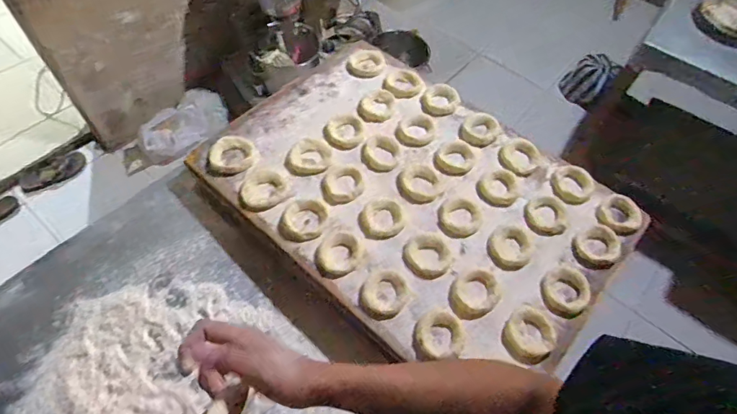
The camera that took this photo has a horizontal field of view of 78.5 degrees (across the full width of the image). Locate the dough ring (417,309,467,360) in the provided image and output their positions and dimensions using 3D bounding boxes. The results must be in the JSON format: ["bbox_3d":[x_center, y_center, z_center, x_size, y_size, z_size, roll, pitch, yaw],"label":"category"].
[{"bbox_3d":[0.091,0.158,0.561,0.060,0.010,0.062,2,57,-3],"label":"dough ring"}]

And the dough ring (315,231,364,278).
[{"bbox_3d":[-0.038,0.061,0.613,0.057,0.017,0.064,24,59,11],"label":"dough ring"}]

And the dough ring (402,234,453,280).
[{"bbox_3d":[0.081,0.068,0.621,0.065,0.008,0.063,2,57,-3],"label":"dough ring"}]

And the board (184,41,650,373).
[{"bbox_3d":[0.068,-0.034,0.697,0.595,0.026,0.409,38,63,19],"label":"board"}]

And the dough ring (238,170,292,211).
[{"bbox_3d":[-0.158,-0.027,0.673,0.070,0.017,0.076,2,57,-3],"label":"dough ring"}]

